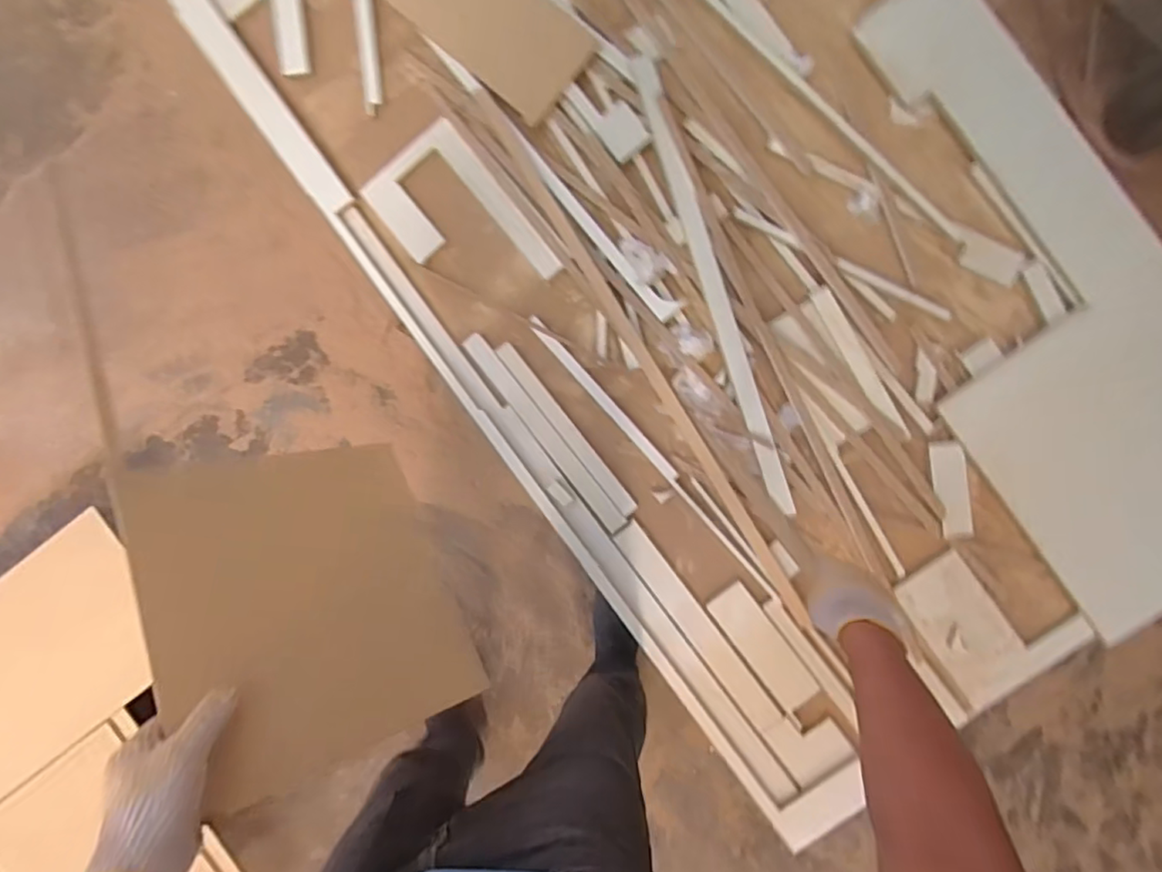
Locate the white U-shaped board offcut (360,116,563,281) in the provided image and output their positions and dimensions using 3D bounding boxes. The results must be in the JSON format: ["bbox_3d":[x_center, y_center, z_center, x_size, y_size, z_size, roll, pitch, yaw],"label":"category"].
[{"bbox_3d":[-0.239,-0.418,1.200,0.221,0.018,0.376,-39,89,5],"label":"white U-shaped board offcut"}]

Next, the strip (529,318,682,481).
[{"bbox_3d":[0.044,-0.075,1.199,0.023,0.025,0.424,-42,89,5],"label":"strip"}]

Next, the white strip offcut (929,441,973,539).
[{"bbox_3d":[0.720,0.105,1.166,0.058,0.016,0.187,-6,88,26],"label":"white strip offcut"}]

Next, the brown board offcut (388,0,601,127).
[{"bbox_3d":[-0.173,-0.812,1.168,0.392,0.020,0.208,41,95,2],"label":"brown board offcut"}]

